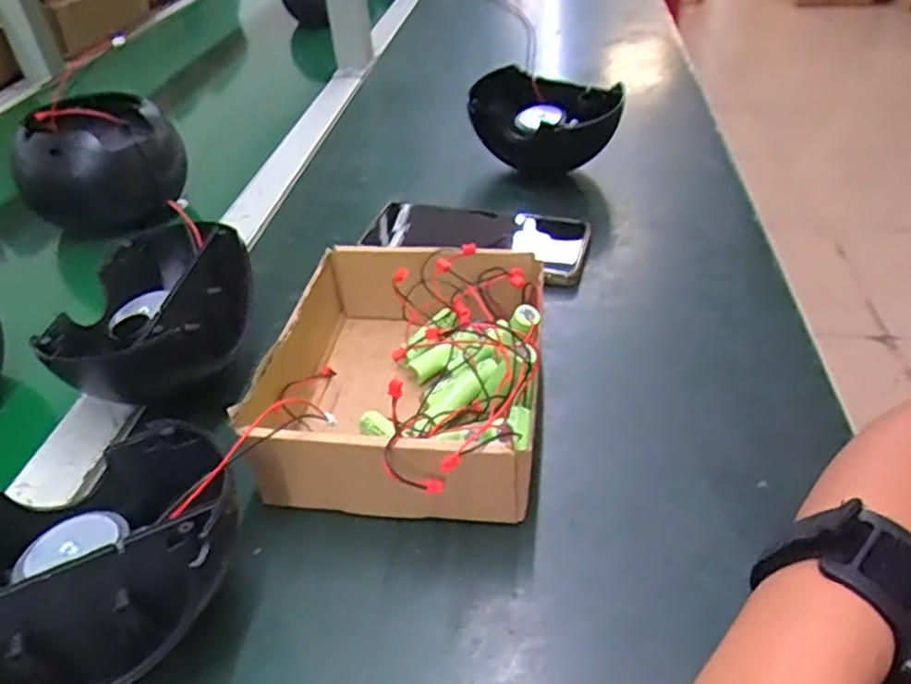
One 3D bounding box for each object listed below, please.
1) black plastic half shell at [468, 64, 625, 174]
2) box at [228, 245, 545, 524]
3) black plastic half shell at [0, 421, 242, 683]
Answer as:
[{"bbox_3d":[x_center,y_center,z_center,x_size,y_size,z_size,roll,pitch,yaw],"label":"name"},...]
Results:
[{"bbox_3d":[0.082,-0.185,0.617,0.129,0.076,0.081,21,46,30],"label":"black plastic half shell"},{"bbox_3d":[-0.024,0.016,0.384,0.140,0.062,0.171,3,39,11],"label":"box"},{"bbox_3d":[-0.150,0.097,0.282,0.131,0.072,0.089,-21,41,-20],"label":"black plastic half shell"}]

